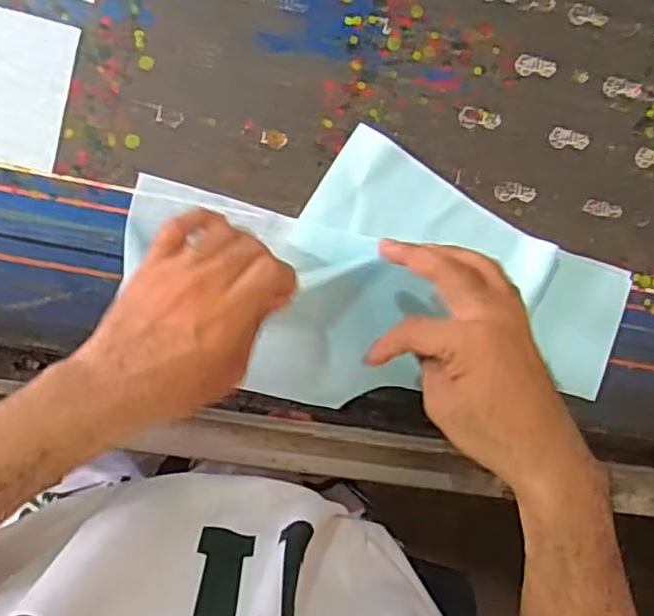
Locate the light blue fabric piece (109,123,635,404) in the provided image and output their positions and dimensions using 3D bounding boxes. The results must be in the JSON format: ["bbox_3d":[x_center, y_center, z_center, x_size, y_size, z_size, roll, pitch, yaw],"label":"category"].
[{"bbox_3d":[0.042,-0.019,0.500,0.366,0.030,0.196,13,87,-9],"label":"light blue fabric piece"}]

